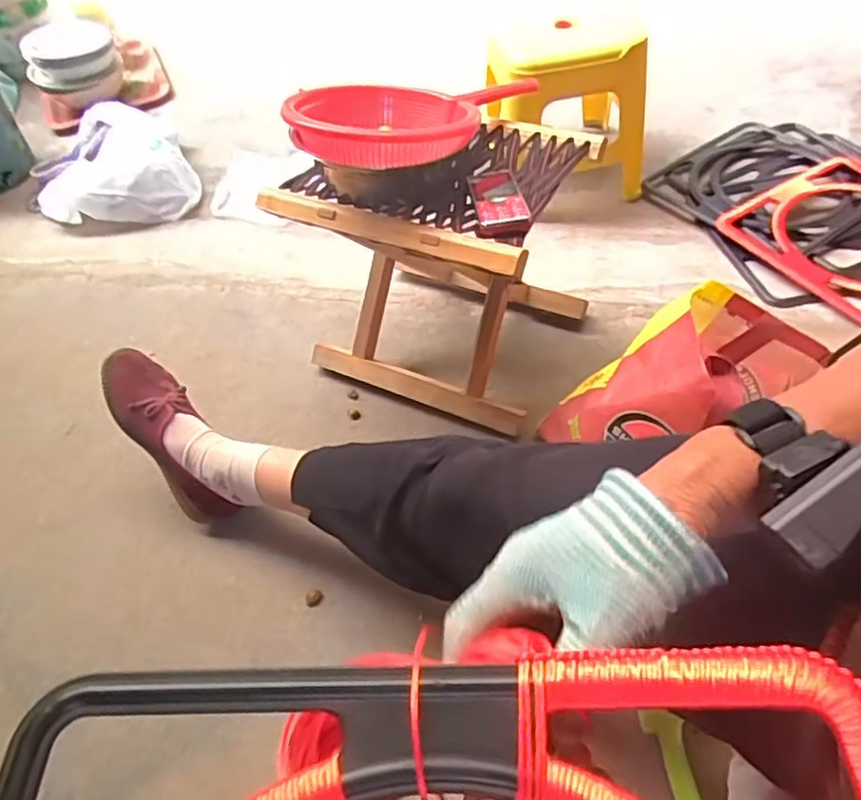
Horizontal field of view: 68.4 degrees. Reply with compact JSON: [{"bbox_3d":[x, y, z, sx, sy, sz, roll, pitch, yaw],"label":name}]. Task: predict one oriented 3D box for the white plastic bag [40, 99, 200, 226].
[{"bbox_3d":[-0.715,-0.539,1.387,0.307,0.095,0.469,-26,55,-13],"label":"white plastic bag"}]

